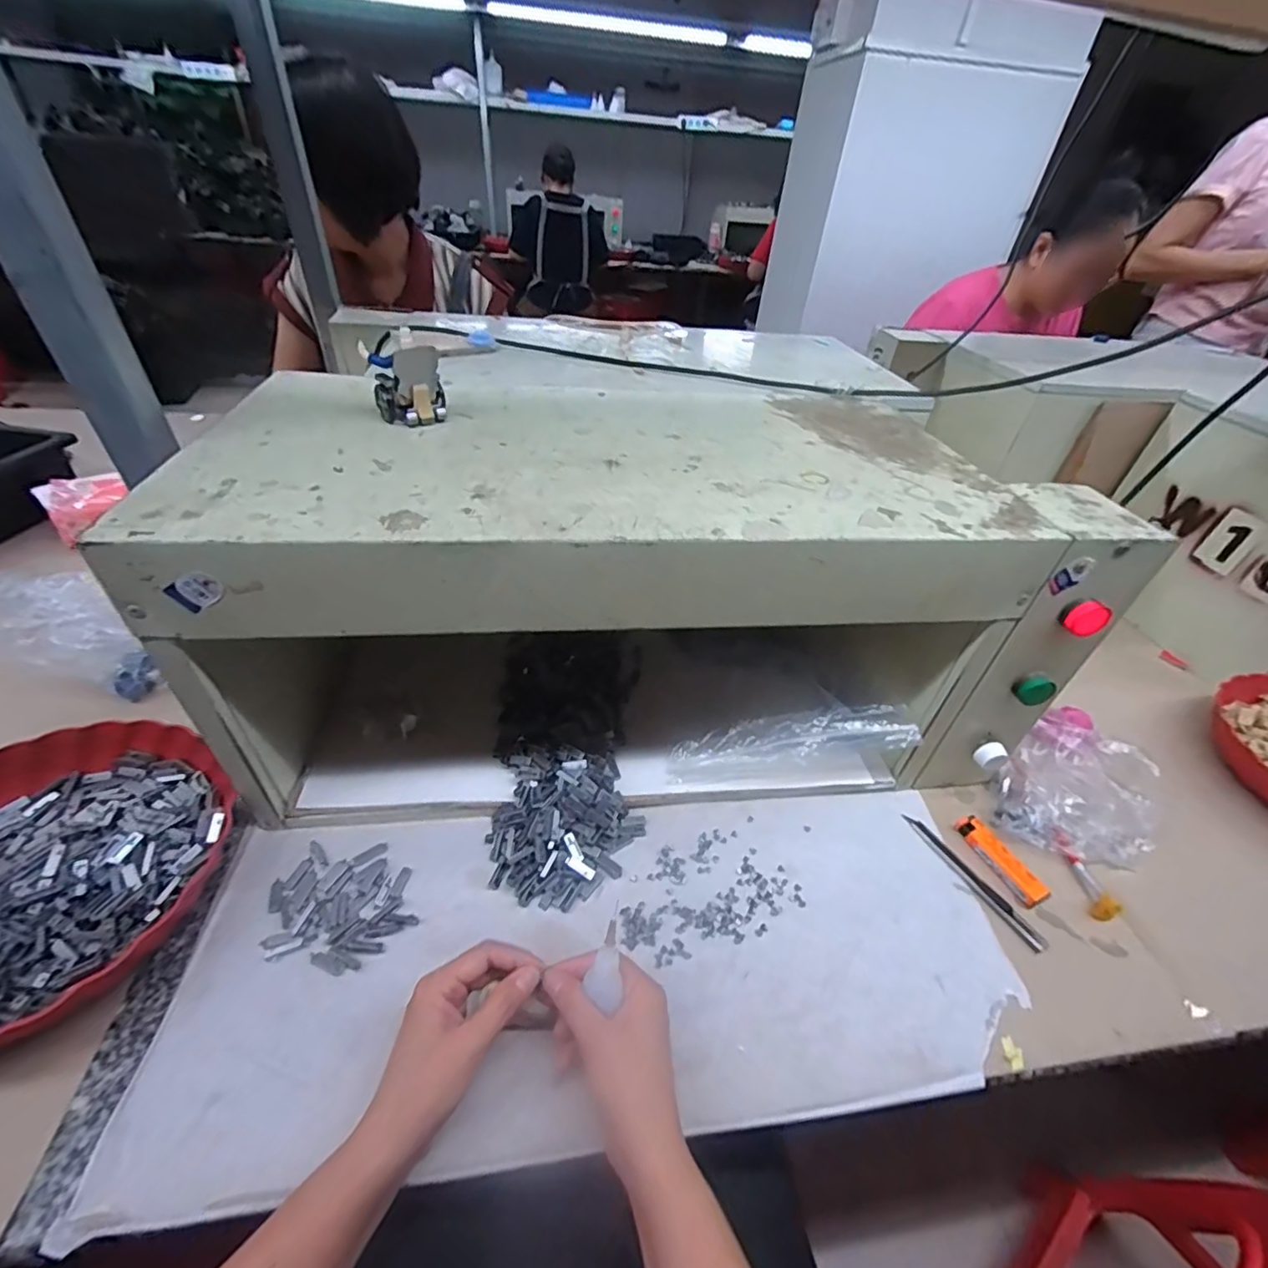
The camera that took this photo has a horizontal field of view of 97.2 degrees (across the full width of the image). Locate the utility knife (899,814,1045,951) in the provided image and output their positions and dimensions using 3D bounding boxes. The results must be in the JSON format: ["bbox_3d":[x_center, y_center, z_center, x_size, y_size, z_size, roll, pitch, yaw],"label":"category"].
[{"bbox_3d":[0.294,0.212,0.486,0.018,0.005,0.129,-17,44,-25],"label":"utility knife"}]

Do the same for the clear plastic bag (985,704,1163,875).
[{"bbox_3d":[0.402,0.145,0.511,0.110,0.078,0.132,-26,49,-33],"label":"clear plastic bag"}]

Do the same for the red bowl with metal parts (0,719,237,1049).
[{"bbox_3d":[-0.424,0.171,0.401,0.225,0.057,0.235,3,39,-3],"label":"red bowl with metal parts"}]

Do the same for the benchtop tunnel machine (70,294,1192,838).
[{"bbox_3d":[0.005,-0.082,0.578,0.660,0.284,0.438,-1,40,-9],"label":"benchtop tunnel machine"}]

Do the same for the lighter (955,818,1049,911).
[{"bbox_3d":[0.323,0.199,0.494,0.021,0.017,0.081,-13,43,-22],"label":"lighter"}]

